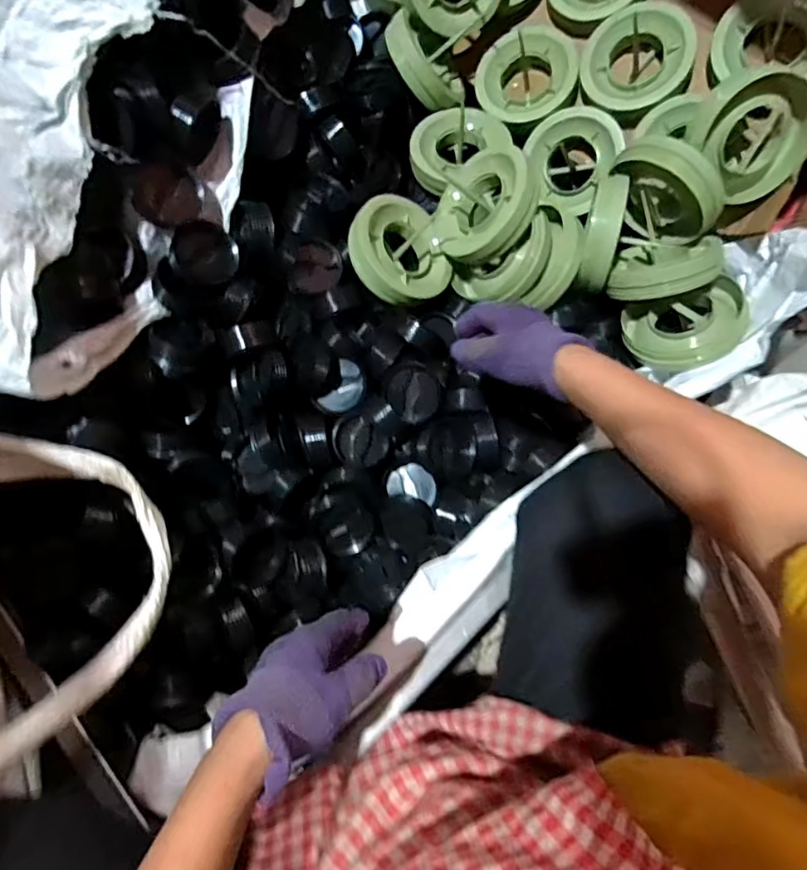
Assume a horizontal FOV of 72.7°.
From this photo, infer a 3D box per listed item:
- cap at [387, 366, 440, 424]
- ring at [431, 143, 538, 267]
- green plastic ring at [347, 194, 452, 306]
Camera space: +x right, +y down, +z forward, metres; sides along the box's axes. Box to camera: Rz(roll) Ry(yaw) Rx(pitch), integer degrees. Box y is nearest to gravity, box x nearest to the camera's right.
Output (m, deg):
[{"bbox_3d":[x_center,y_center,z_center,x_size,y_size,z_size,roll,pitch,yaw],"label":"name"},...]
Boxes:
[{"bbox_3d":[0.012,-0.046,0.643,0.055,0.027,0.067,-20,72,19],"label":"cap"},{"bbox_3d":[0.096,-0.269,0.652,0.111,0.032,0.127,25,110,29],"label":"ring"},{"bbox_3d":[-0.005,-0.224,0.673,0.117,0.042,0.131,-37,104,-28],"label":"green plastic ring"}]

